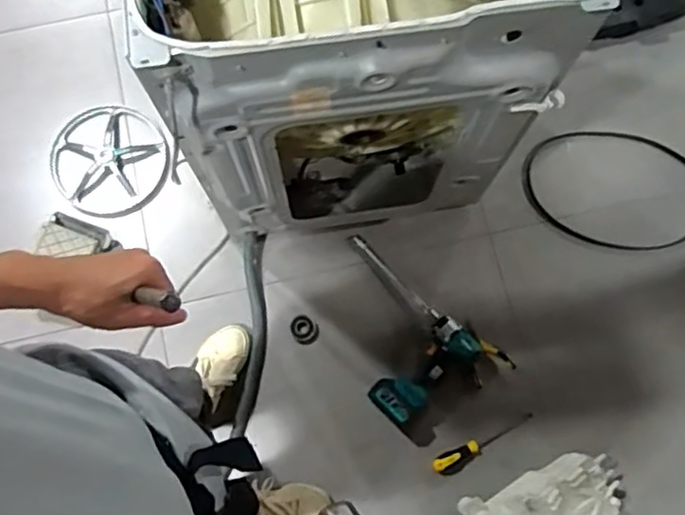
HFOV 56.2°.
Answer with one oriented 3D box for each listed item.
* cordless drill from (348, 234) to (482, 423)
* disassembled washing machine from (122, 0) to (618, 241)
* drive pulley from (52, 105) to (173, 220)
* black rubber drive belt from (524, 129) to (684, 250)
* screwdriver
[{"bbox_3d":[0.092,0.162,1.426,0.390,0.070,0.262,42,80,10],"label":"cordless drill"},{"bbox_3d":[0.020,-0.392,1.183,0.601,0.781,0.505,-9,77,-2],"label":"disassembled washing machine"},{"bbox_3d":[-0.548,-0.227,1.508,0.269,0.016,0.269,0,76,1],"label":"drive pulley"},{"bbox_3d":[0.664,-0.169,1.548,0.451,0.017,0.307,7,73,0],"label":"black rubber drive belt"},{"bbox_3d":[0.313,0.415,1.414,0.249,0.032,0.046,-23,77,-5],"label":"screwdriver"}]

